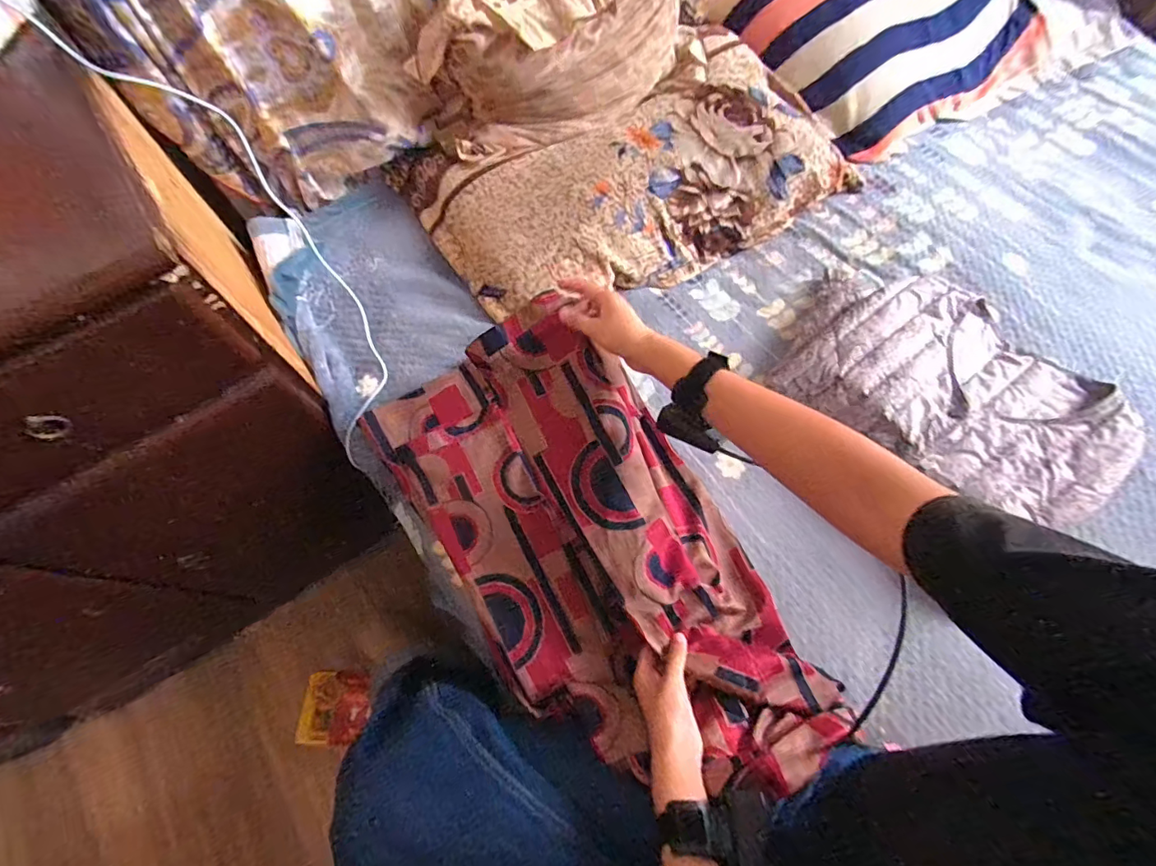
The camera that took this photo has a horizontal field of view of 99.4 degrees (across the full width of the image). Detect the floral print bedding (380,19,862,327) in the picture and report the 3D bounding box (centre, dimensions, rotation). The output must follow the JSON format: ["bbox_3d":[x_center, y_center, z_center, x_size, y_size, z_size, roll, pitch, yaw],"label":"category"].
[{"bbox_3d":[0.081,-0.419,0.791,0.652,0.102,0.349,-24,69,-11],"label":"floral print bedding"}]

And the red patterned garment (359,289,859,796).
[{"bbox_3d":[0.018,0.109,0.550,0.314,0.158,0.564,-32,71,-13],"label":"red patterned garment"}]

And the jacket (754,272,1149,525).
[{"bbox_3d":[0.494,-0.061,0.644,0.375,0.075,0.267,38,72,15],"label":"jacket"}]

